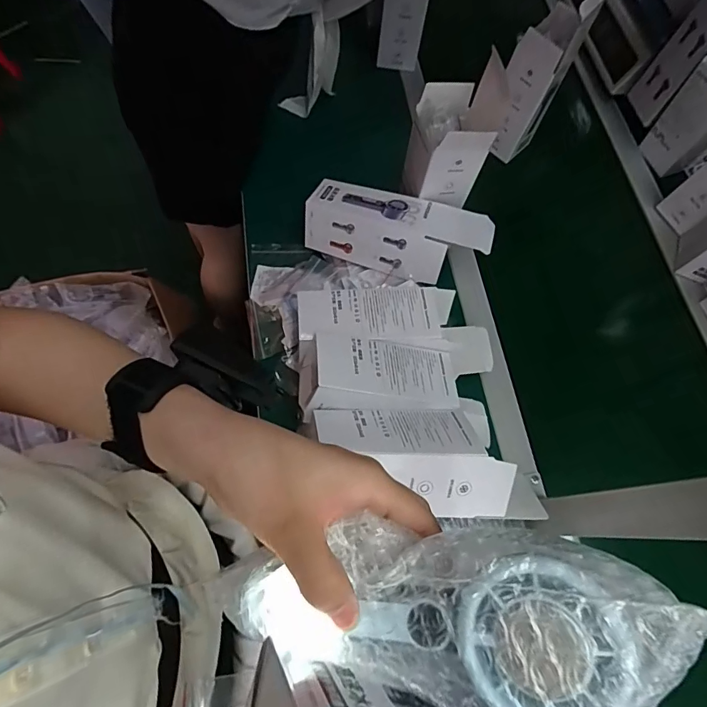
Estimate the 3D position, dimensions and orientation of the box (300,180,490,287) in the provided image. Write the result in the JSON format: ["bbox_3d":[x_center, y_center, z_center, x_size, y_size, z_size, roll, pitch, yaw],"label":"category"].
[{"bbox_3d":[0.055,-0.163,0.599,0.238,0.067,0.102,13,68,3],"label":"box"}]

